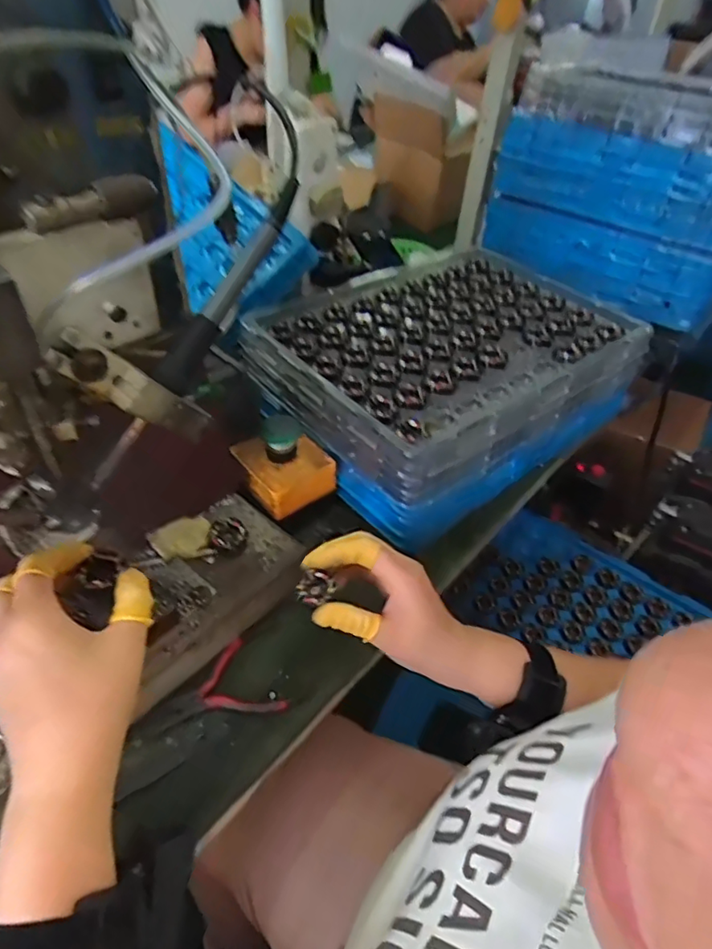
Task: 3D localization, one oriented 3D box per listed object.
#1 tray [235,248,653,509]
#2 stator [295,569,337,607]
[{"bbox_3d":[0.096,-0.133,0.605,0.356,0.058,0.271,-27,53,-29],"label":"tray"},{"bbox_3d":[-0.030,0.084,0.409,0.025,0.010,0.023,20,46,15],"label":"stator"}]

